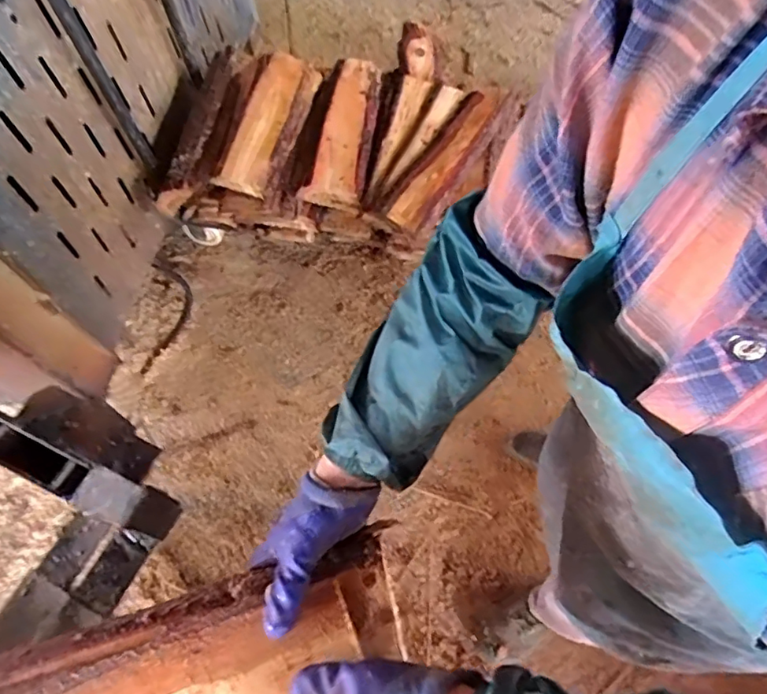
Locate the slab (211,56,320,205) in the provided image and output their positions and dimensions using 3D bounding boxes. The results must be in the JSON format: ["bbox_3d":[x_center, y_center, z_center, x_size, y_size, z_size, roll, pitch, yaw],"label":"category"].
[{"bbox_3d":[-0.288,-0.582,1.415,0.140,0.081,0.463,11,63,10],"label":"slab"}]

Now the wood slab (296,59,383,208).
[{"bbox_3d":[-0.082,-0.584,1.426,0.144,0.064,0.487,9,62,9],"label":"wood slab"}]

